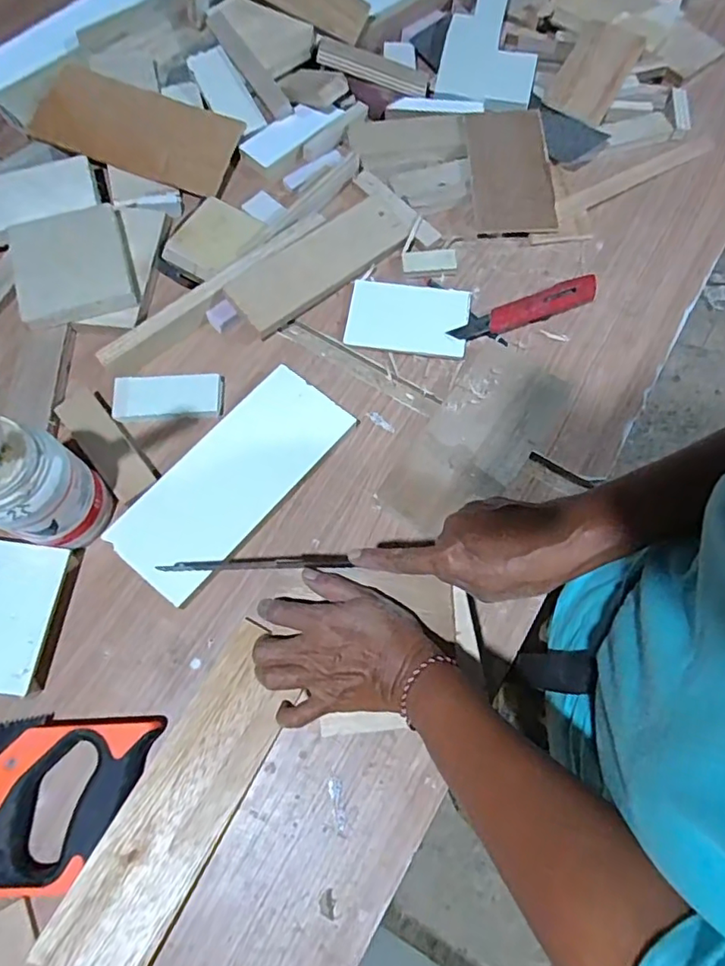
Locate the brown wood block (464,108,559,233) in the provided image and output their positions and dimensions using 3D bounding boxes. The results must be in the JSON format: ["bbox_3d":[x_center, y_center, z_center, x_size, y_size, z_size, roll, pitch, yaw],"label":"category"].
[{"bbox_3d":[0.167,-0.358,0.636,0.086,0.010,0.168,-4,75,4],"label":"brown wood block"}]

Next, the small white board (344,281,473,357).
[{"bbox_3d":[0.047,-0.173,0.581,0.122,0.010,0.082,9,71,1],"label":"small white board"}]

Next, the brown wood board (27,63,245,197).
[{"bbox_3d":[-0.253,-0.402,0.634,0.211,0.012,0.107,20,81,-1],"label":"brown wood board"}]

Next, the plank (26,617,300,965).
[{"bbox_3d":[-0.134,0.235,0.424,0.074,0.011,0.252,26,66,7],"label":"plank"}]

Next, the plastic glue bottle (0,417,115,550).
[{"bbox_3d":[-0.257,0.003,0.440,0.069,0.135,0.073,1,71,-2],"label":"plastic glue bottle"}]

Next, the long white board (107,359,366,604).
[{"bbox_3d":[-0.117,-0.007,0.512,0.094,0.014,0.228,41,76,7],"label":"long white board"}]

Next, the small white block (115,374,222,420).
[{"bbox_3d":[-0.188,-0.084,0.541,0.102,0.010,0.042,-3,71,-3],"label":"small white block"}]

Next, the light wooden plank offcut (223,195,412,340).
[{"bbox_3d":[-0.043,-0.233,0.587,0.202,0.013,0.066,-41,105,-15],"label":"light wooden plank offcut"}]

